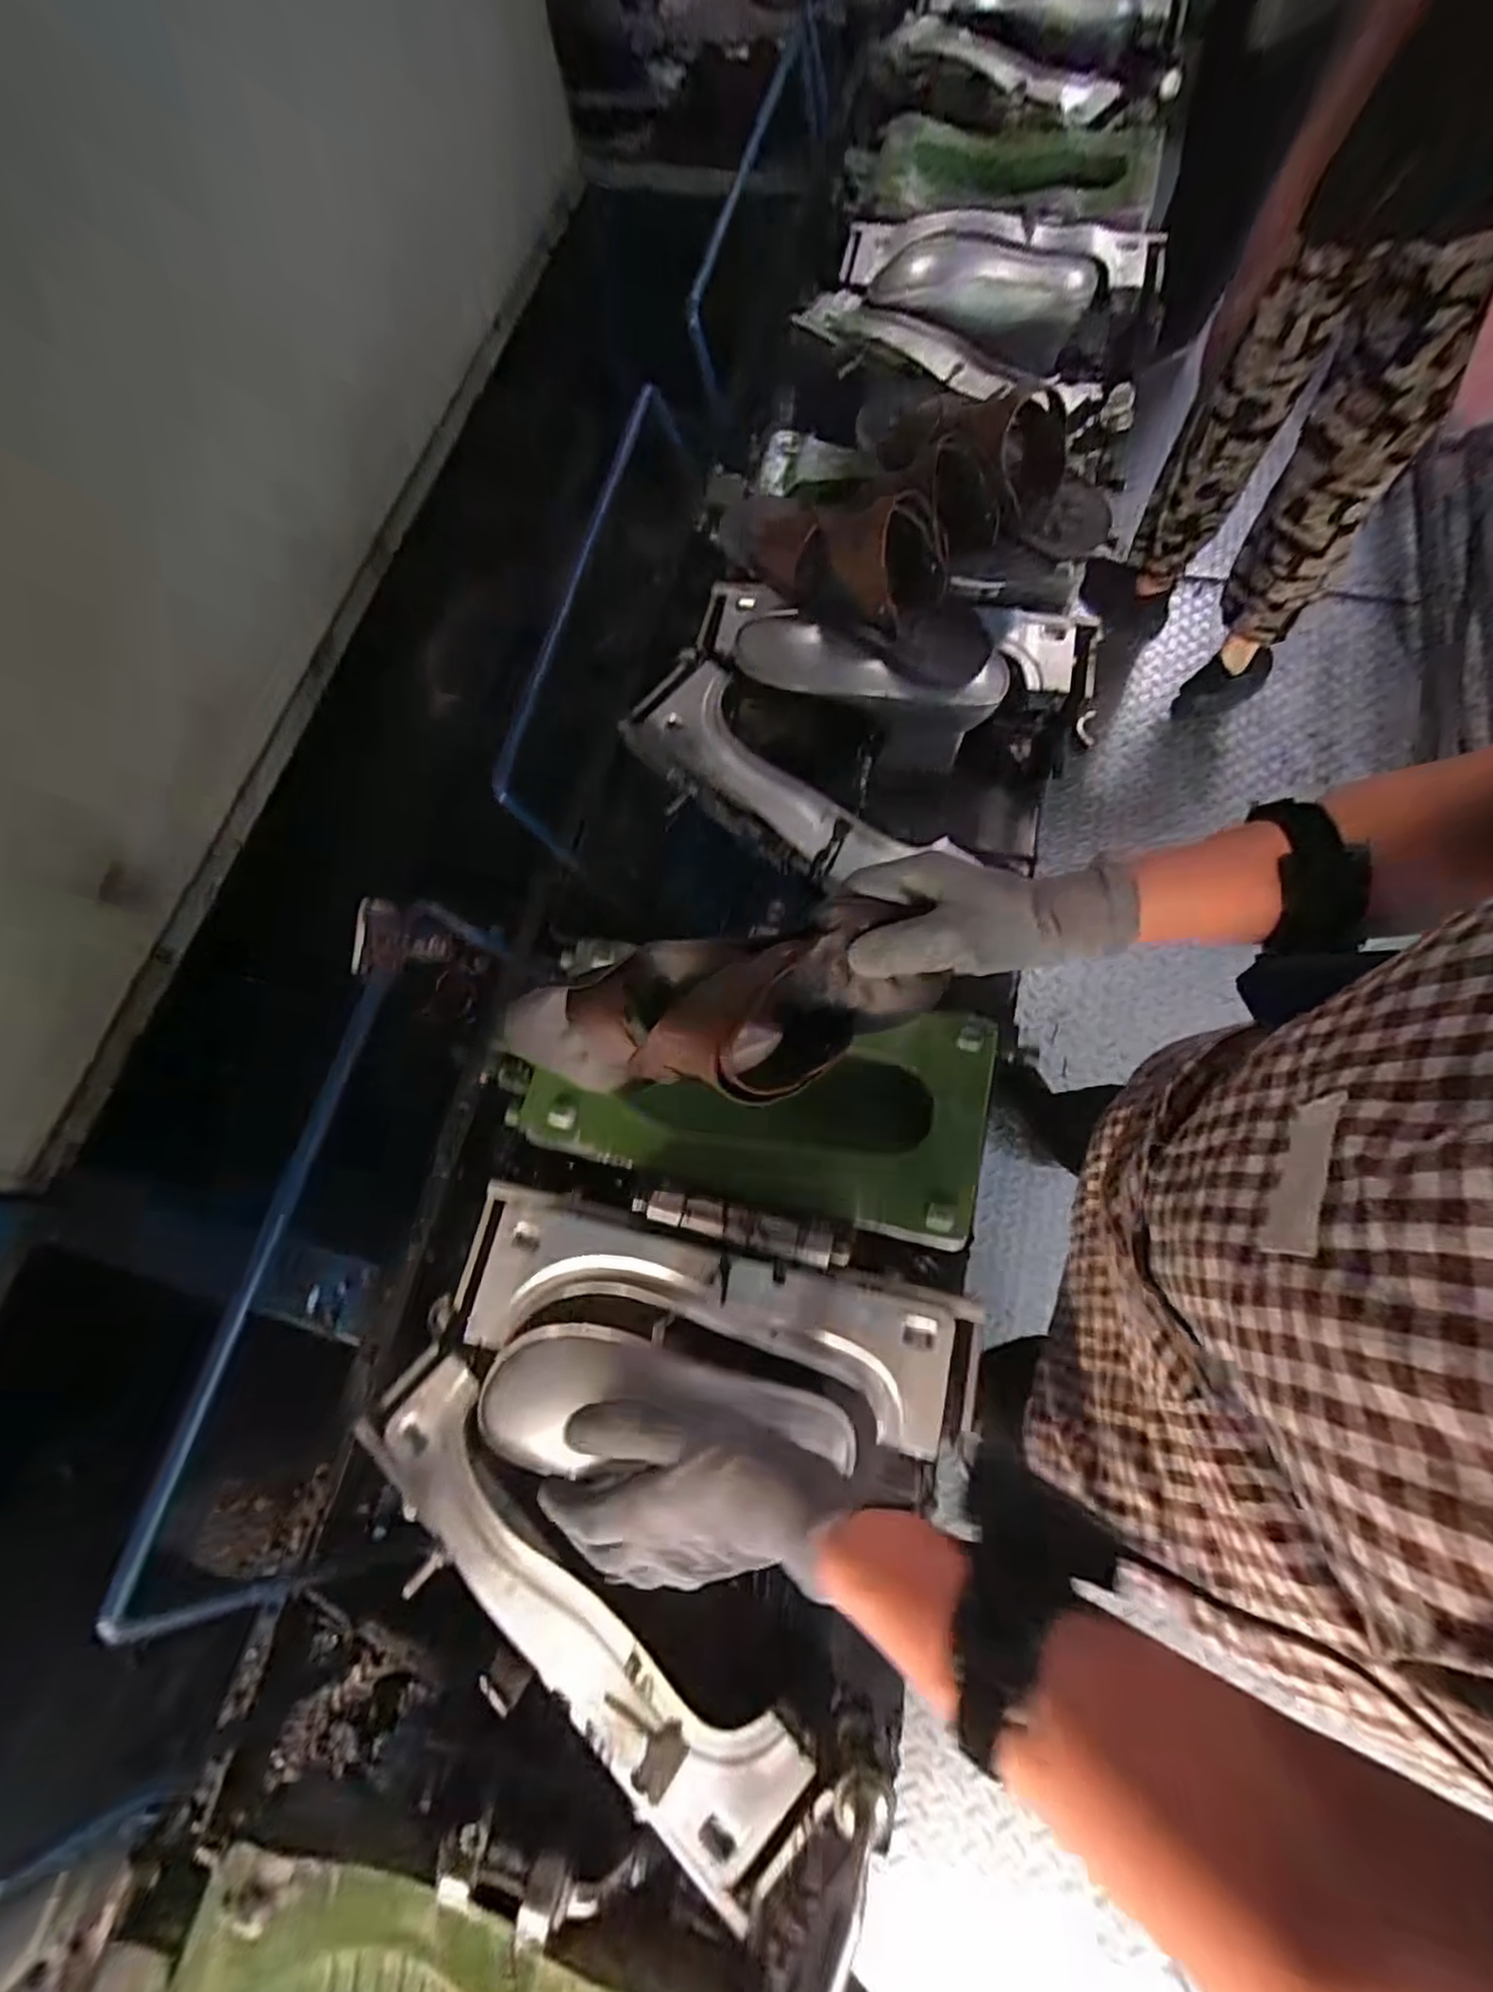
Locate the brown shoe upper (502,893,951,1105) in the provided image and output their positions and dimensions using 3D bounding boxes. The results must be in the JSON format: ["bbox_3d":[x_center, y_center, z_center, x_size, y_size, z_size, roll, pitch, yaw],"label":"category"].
[{"bbox_3d":[-0.019,0.020,0.423,0.252,0.080,0.099,-14,71,9],"label":"brown shoe upper"}]

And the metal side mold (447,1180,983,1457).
[{"bbox_3d":[-0.027,0.221,0.495,0.363,0.038,0.107,8,73,9],"label":"metal side mold"}]

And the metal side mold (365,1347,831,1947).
[{"bbox_3d":[-0.114,0.386,0.452,0.359,0.035,0.087,39,80,16],"label":"metal side mold"}]

